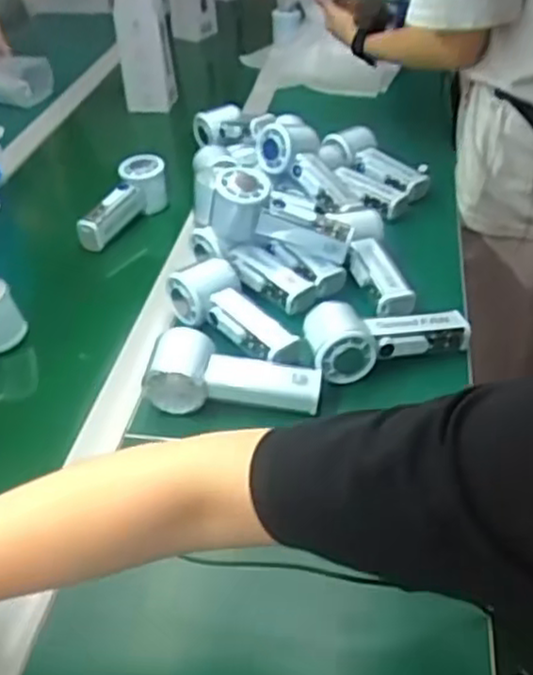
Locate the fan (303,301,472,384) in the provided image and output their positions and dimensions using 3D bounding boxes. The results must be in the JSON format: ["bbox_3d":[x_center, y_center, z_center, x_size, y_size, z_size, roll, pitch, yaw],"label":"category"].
[{"bbox_3d":[0.114,0.001,0.689,0.155,0.055,0.054,-2,36,-16],"label":"fan"}]

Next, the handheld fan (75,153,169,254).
[{"bbox_3d":[-0.178,-0.164,0.925,0.047,0.059,0.141,18,56,27],"label":"handheld fan"}]

